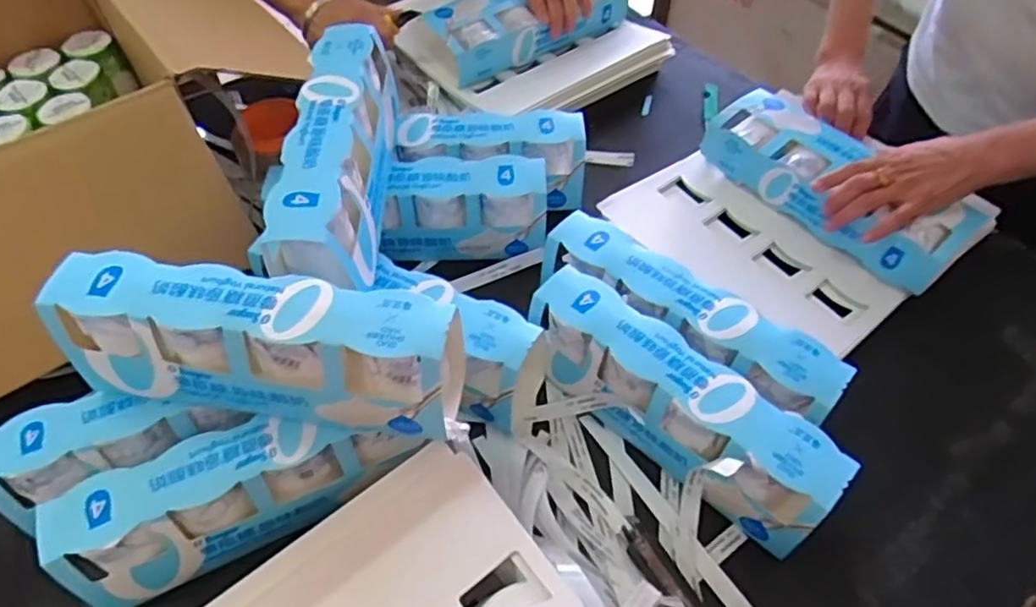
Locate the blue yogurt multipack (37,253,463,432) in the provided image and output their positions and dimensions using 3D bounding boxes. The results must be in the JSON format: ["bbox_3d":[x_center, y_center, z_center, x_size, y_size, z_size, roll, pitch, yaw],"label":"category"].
[{"bbox_3d":[-0.175,0.034,0.470,0.265,0.104,0.064,6,54,4],"label":"blue yogurt multipack"}]

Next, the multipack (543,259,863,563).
[{"bbox_3d":[0.127,0.080,0.549,0.269,0.089,0.076,38,62,24],"label":"multipack"}]

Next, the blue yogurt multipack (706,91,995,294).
[{"bbox_3d":[0.334,-0.127,0.715,0.101,0.075,0.274,-32,60,-22],"label":"blue yogurt multipack"}]

